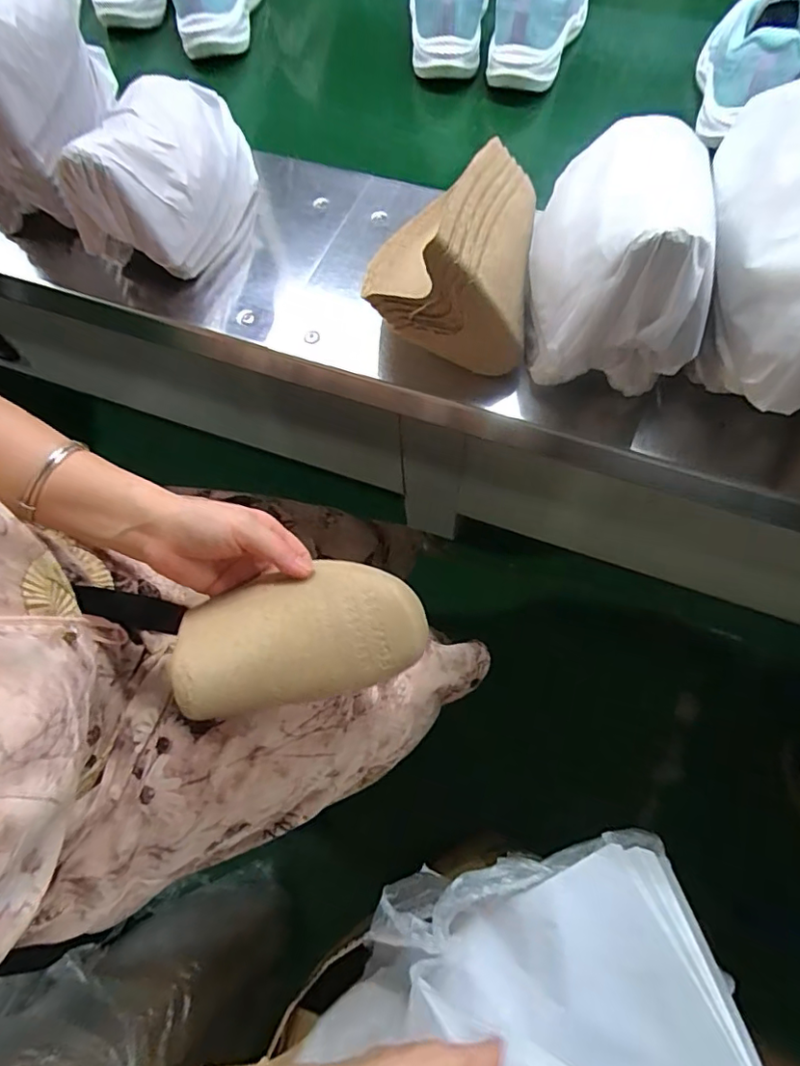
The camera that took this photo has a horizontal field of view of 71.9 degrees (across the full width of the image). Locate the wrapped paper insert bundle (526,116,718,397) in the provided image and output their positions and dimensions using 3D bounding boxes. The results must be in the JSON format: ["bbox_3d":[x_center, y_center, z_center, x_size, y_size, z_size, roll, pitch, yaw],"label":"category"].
[{"bbox_3d":[0.150,-0.204,0.385,0.109,0.124,0.195,9,68,6],"label":"wrapped paper insert bundle"}]

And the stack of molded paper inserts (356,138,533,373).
[{"bbox_3d":[0.044,-0.216,0.419,0.122,0.090,0.137,12,68,8],"label":"stack of molded paper inserts"}]

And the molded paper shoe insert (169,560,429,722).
[{"bbox_3d":[-0.072,0.069,0.397,0.166,0.050,0.095,-11,64,-15],"label":"molded paper shoe insert"}]

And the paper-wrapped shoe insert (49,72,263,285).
[{"bbox_3d":[-0.205,-0.322,0.483,0.102,0.114,0.188,9,68,7],"label":"paper-wrapped shoe insert"}]

